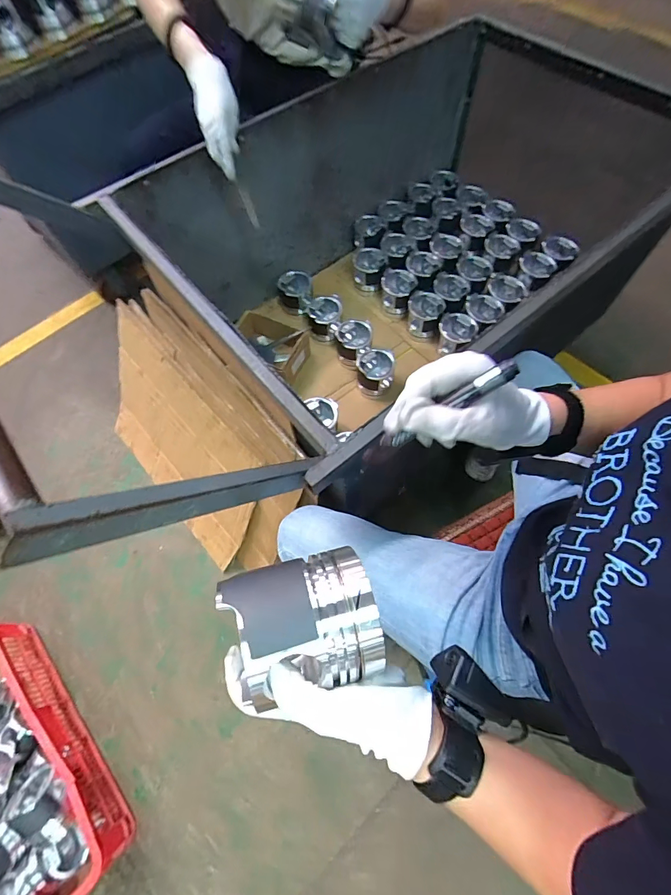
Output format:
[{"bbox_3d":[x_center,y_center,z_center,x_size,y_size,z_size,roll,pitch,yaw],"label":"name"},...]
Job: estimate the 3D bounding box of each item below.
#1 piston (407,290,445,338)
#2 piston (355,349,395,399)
[{"bbox_3d":[0.252,-0.375,1.114,0.099,0.096,0.103,-1,65,2],"label":"piston"},{"bbox_3d":[0.103,-0.199,1.046,0.098,0.103,0.099,-1,65,2],"label":"piston"}]

